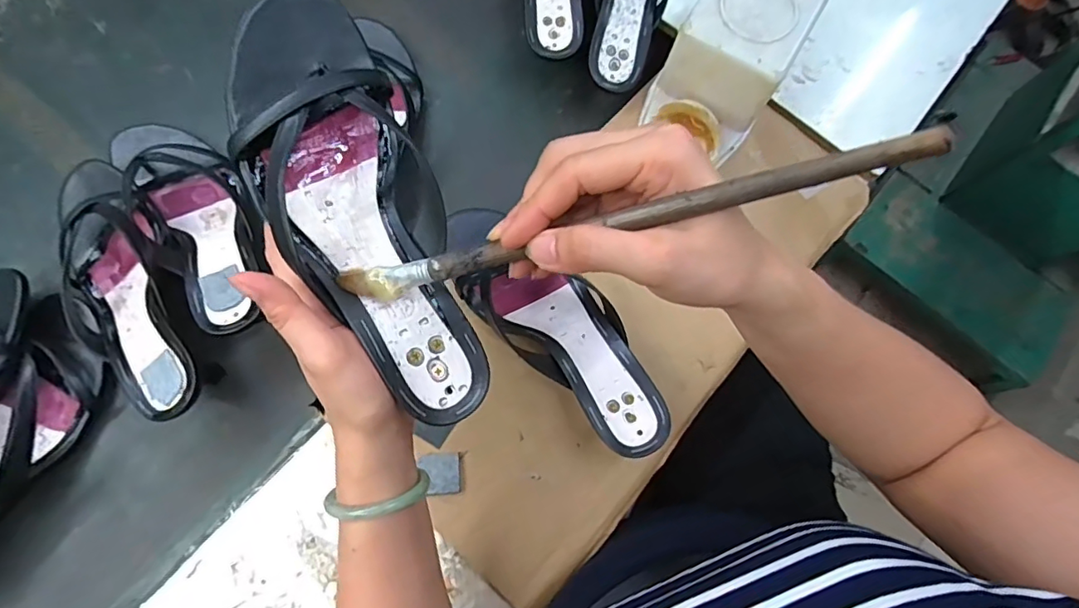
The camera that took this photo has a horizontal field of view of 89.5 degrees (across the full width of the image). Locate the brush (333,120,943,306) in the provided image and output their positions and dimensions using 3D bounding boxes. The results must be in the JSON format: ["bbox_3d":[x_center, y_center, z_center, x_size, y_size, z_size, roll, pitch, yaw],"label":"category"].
[{"bbox_3d":[0.017,-0.033,0.241,0.269,0.010,0.015,-12,71,25],"label":"brush"}]

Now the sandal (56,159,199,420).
[{"bbox_3d":[-0.351,-0.013,0.455,0.087,0.067,0.259,-31,76,-11],"label":"sandal"}]

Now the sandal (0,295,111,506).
[{"bbox_3d":[-0.418,0.118,0.420,0.074,0.069,0.241,20,72,4],"label":"sandal"}]

